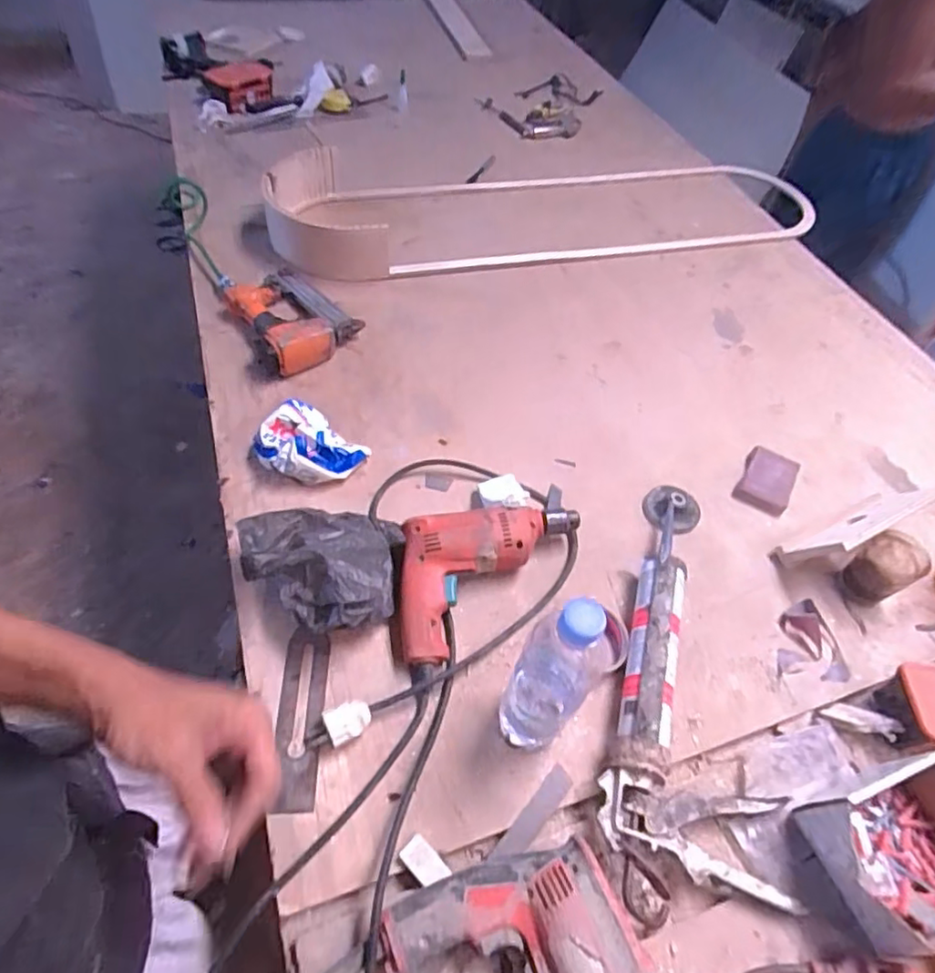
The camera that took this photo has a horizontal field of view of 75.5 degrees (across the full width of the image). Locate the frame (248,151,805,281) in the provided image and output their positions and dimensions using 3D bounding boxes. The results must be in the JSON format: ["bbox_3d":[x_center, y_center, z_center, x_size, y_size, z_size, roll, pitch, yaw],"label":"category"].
[{"bbox_3d":[0.168,-0.571,1.219,1.098,0.127,0.310,-10,55,-15],"label":"frame"}]

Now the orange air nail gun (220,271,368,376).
[{"bbox_3d":[-0.278,-0.281,0.963,0.162,0.061,0.245,-25,59,-23],"label":"orange air nail gun"}]

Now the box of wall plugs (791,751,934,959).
[{"bbox_3d":[0.387,0.325,0.532,0.139,0.089,0.117,-13,55,-15],"label":"box of wall plugs"}]

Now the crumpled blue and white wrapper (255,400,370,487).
[{"bbox_3d":[-0.211,-0.054,0.796,0.128,0.051,0.111,35,57,20],"label":"crumpled blue and white wrapper"}]

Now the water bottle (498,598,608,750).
[{"bbox_3d":[0.072,0.167,0.533,0.056,0.244,0.065,20,53,9],"label":"water bottle"}]

